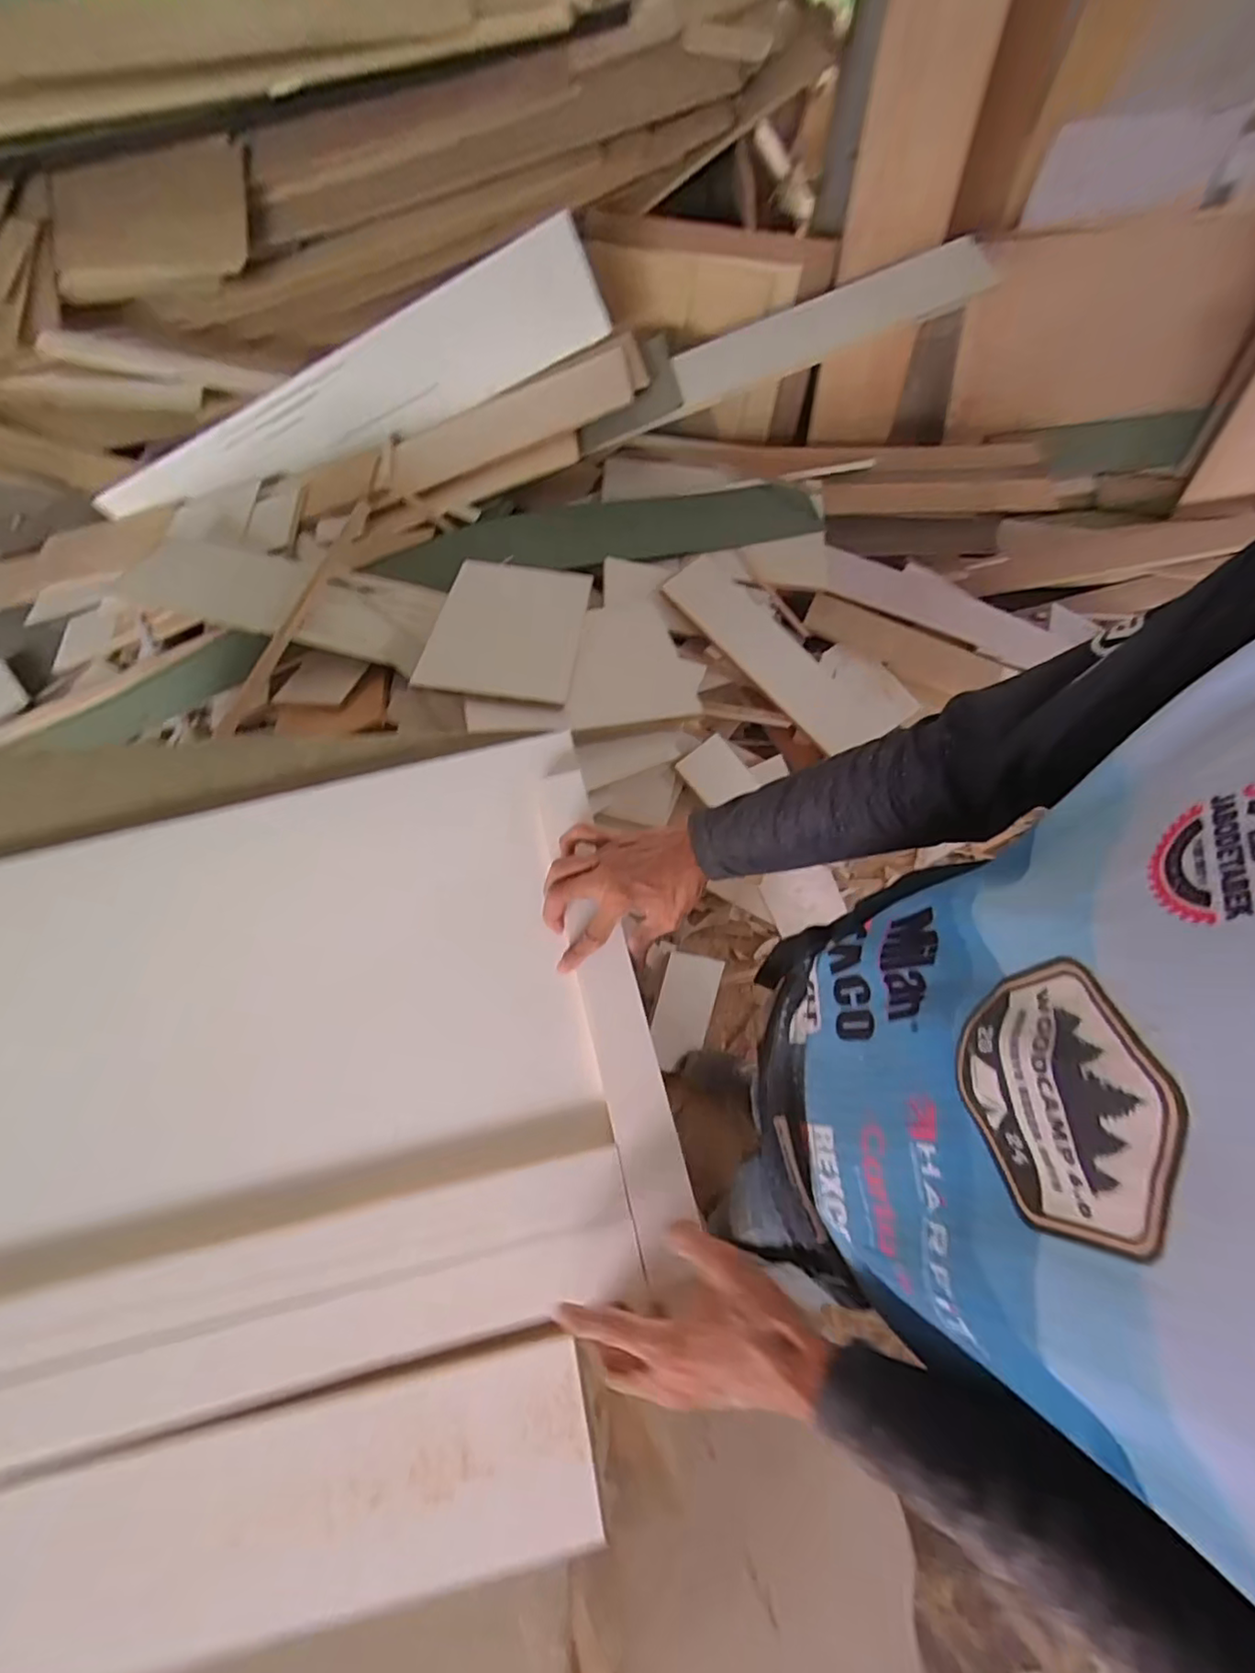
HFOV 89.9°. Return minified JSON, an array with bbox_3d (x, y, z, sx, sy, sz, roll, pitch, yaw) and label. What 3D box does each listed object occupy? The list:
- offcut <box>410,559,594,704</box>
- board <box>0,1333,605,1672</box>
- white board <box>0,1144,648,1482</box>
[{"bbox_3d":[-0.299,-0.480,1.488,0.367,0.384,0.026,5,55,-13],"label":"offcut"},{"bbox_3d":[-0.361,0.500,0.427,0.675,0.017,0.124,-12,66,-5],"label":"board"},{"bbox_3d":[-0.343,0.379,0.473,0.704,0.024,0.118,-12,67,-4],"label":"white board"}]

